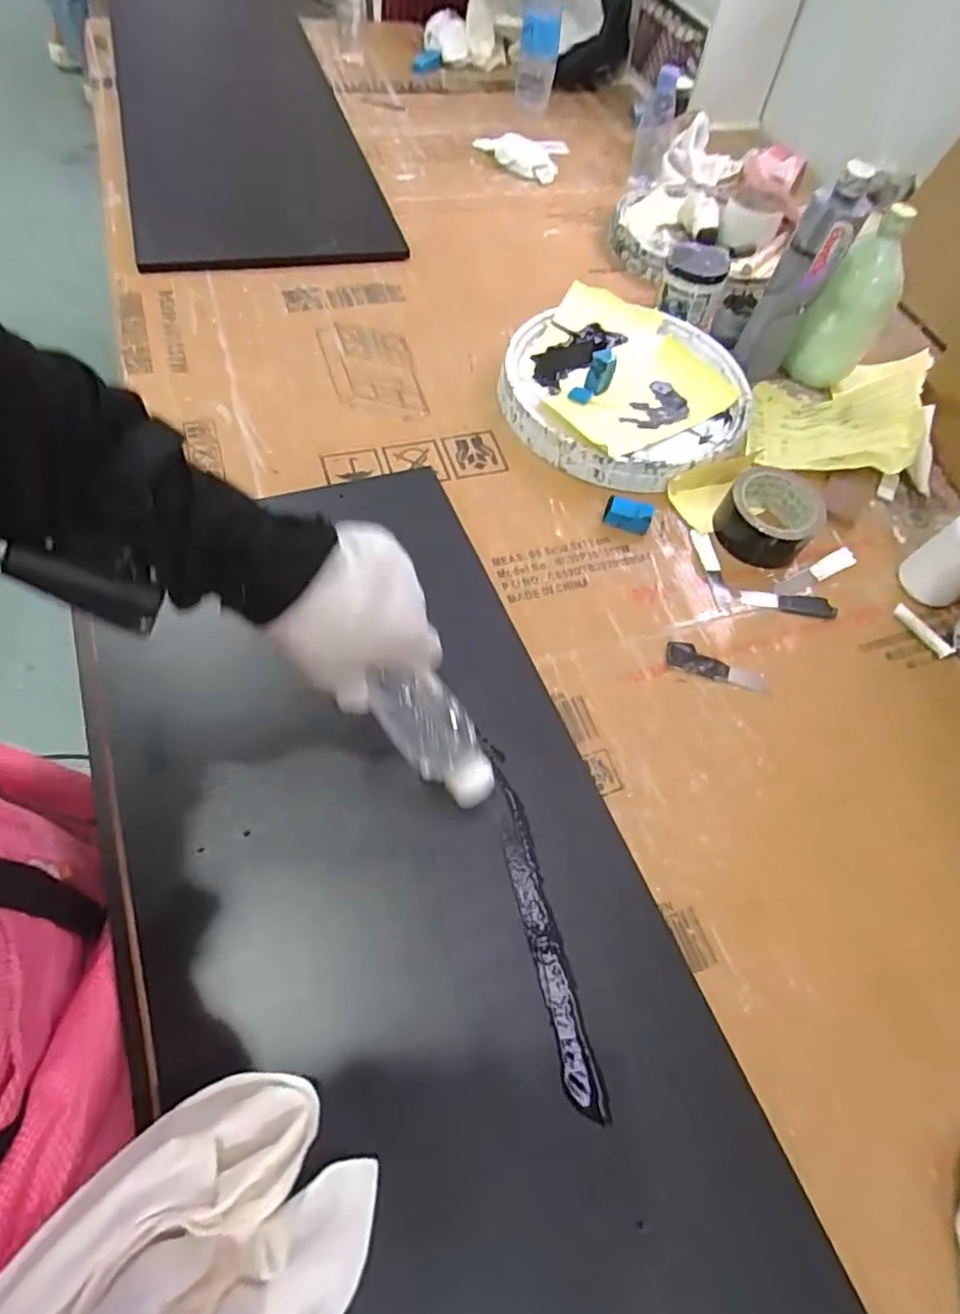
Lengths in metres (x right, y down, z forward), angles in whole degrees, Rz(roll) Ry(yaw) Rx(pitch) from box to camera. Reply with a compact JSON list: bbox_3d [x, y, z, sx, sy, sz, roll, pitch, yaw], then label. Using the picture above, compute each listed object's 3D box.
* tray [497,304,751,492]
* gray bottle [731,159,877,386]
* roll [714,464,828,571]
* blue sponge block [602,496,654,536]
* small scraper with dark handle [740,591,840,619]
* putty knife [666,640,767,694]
[{"bbox_3d":[0.173,-0.323,0.763,0.280,0.055,0.283,2,61,-3],"label":"tray"},{"bbox_3d":[0.370,-0.425,0.736,0.060,0.226,0.069,7,58,-2],"label":"gray bottle"},{"bbox_3d":[0.307,-0.150,0.677,0.095,0.049,0.094,3,58,-5],"label":"roll"},{"bbox_3d":[0.157,-0.151,0.678,0.048,0.028,0.019,15,61,4],"label":"blue sponge block"},{"bbox_3d":[0.315,-0.054,0.651,0.096,0.004,0.023,7,61,0],"label":"small scraper with dark handle"},{"bbox_3d":[0.220,0.010,0.593,0.094,0.004,0.028,19,61,7],"label":"putty knife"}]

